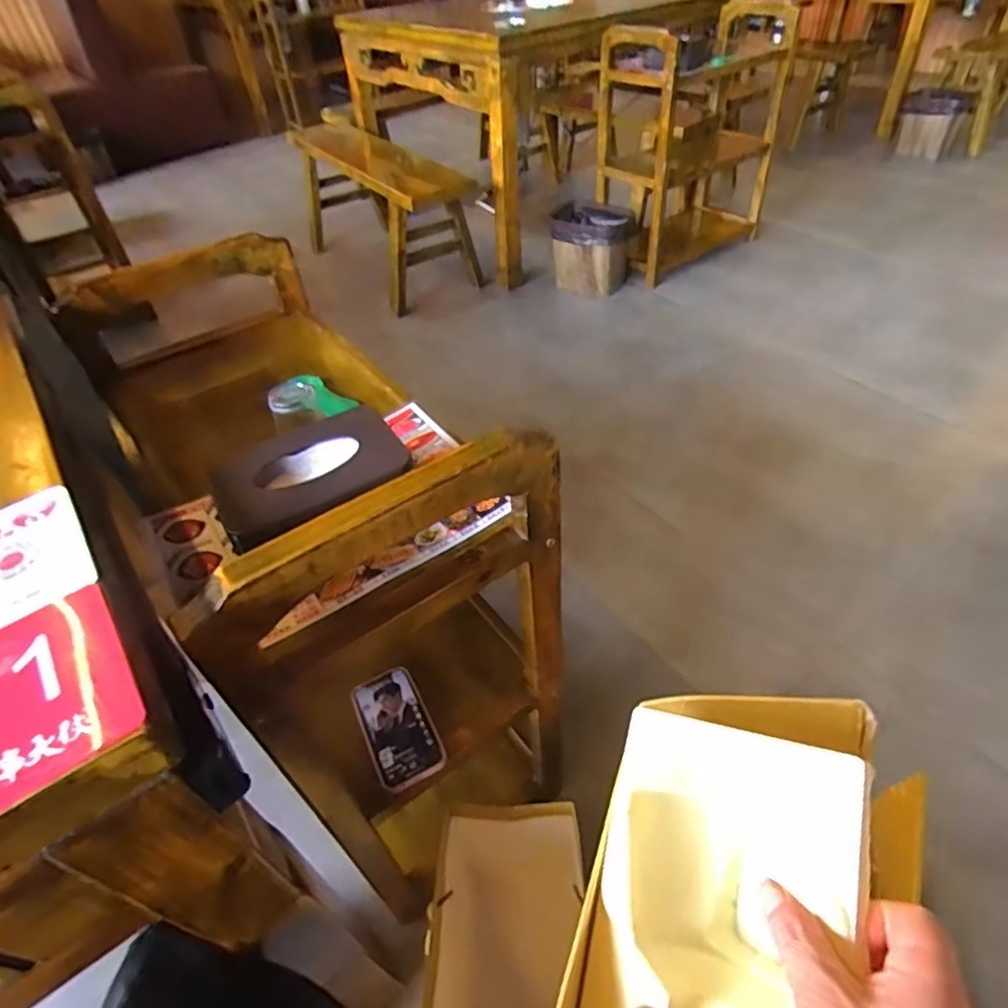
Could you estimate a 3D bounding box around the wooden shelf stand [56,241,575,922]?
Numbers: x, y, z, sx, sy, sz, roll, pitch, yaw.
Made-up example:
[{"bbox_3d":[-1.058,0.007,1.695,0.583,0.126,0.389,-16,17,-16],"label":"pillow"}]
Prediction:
[{"bbox_3d":[-0.212,0.089,0.824,0.294,0.678,0.578,-29,49,-21],"label":"wooden shelf stand"}]

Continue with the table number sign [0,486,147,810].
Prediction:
[{"bbox_3d":[-0.276,0.066,0.356,0.081,0.008,0.226,-28,51,-24],"label":"table number sign"}]

